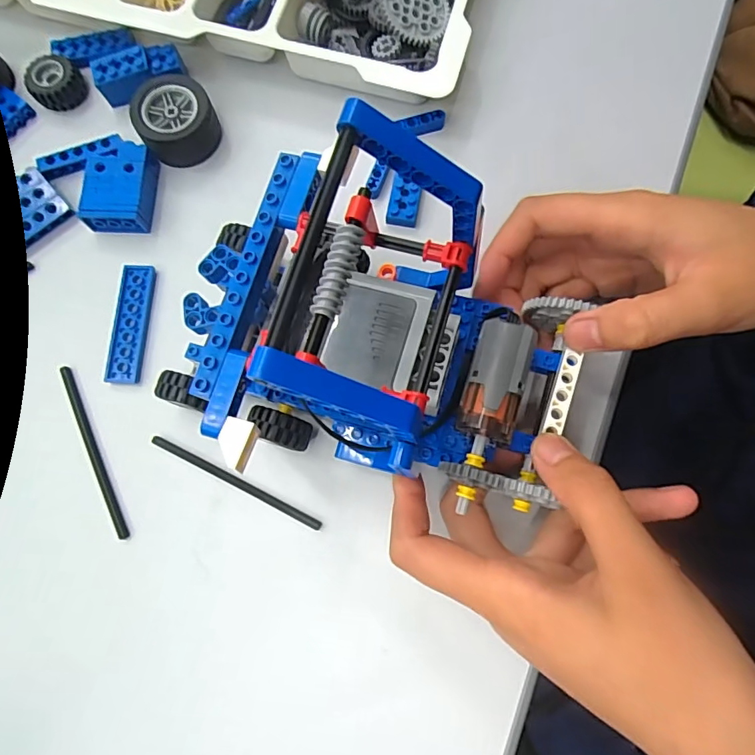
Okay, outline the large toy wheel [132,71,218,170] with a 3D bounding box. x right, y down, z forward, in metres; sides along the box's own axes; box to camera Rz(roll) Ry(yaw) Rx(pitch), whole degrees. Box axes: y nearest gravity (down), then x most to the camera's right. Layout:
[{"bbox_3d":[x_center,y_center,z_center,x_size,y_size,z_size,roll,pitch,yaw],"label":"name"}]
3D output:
[{"bbox_3d":[-0.111,-0.141,0.277,0.041,0.025,0.045,0,76,2],"label":"large toy wheel"}]

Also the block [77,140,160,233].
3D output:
[{"bbox_3d":[-0.140,-0.104,0.271,0.035,0.014,0.048,5,76,3],"label":"block"}]

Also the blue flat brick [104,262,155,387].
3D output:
[{"bbox_3d":[-0.128,-0.028,0.260,0.017,0.005,0.063,2,76,2],"label":"blue flat brick"}]

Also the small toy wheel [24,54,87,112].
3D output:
[{"bbox_3d":[-0.186,-0.171,0.289,0.028,0.015,0.027,0,76,2],"label":"small toy wheel"}]

